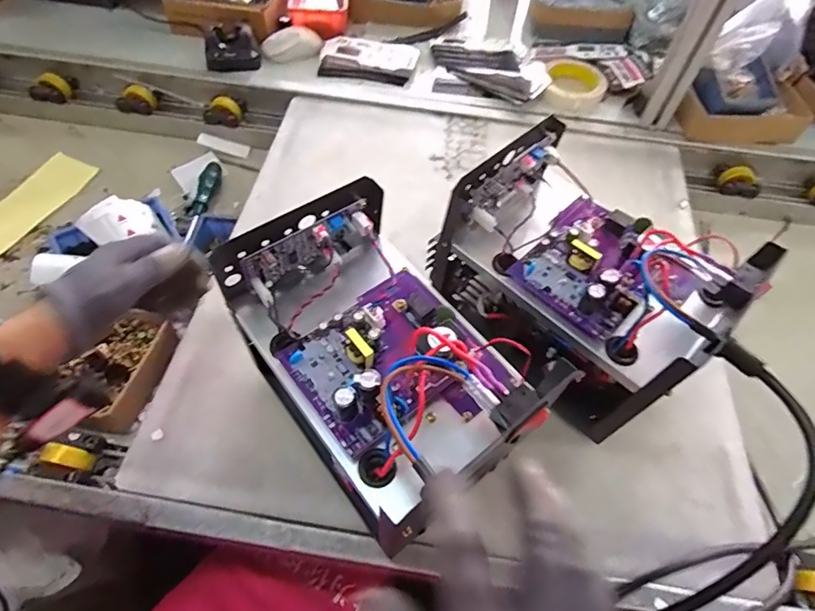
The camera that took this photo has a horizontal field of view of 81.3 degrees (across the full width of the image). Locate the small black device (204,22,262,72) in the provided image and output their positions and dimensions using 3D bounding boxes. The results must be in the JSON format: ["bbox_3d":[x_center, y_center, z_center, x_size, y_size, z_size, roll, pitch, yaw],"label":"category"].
[{"bbox_3d":[-0.288,-0.419,0.780,0.087,0.053,0.066,-13,59,-11],"label":"small black device"}]

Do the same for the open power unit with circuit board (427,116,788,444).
[{"bbox_3d":[0.164,-0.022,0.463,0.148,0.183,0.227,-37,66,-23],"label":"open power unit with circuit board"}]

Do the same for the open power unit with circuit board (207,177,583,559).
[{"bbox_3d":[-0.029,0.028,0.366,0.138,0.093,0.214,-30,64,-19],"label":"open power unit with circuit board"}]

